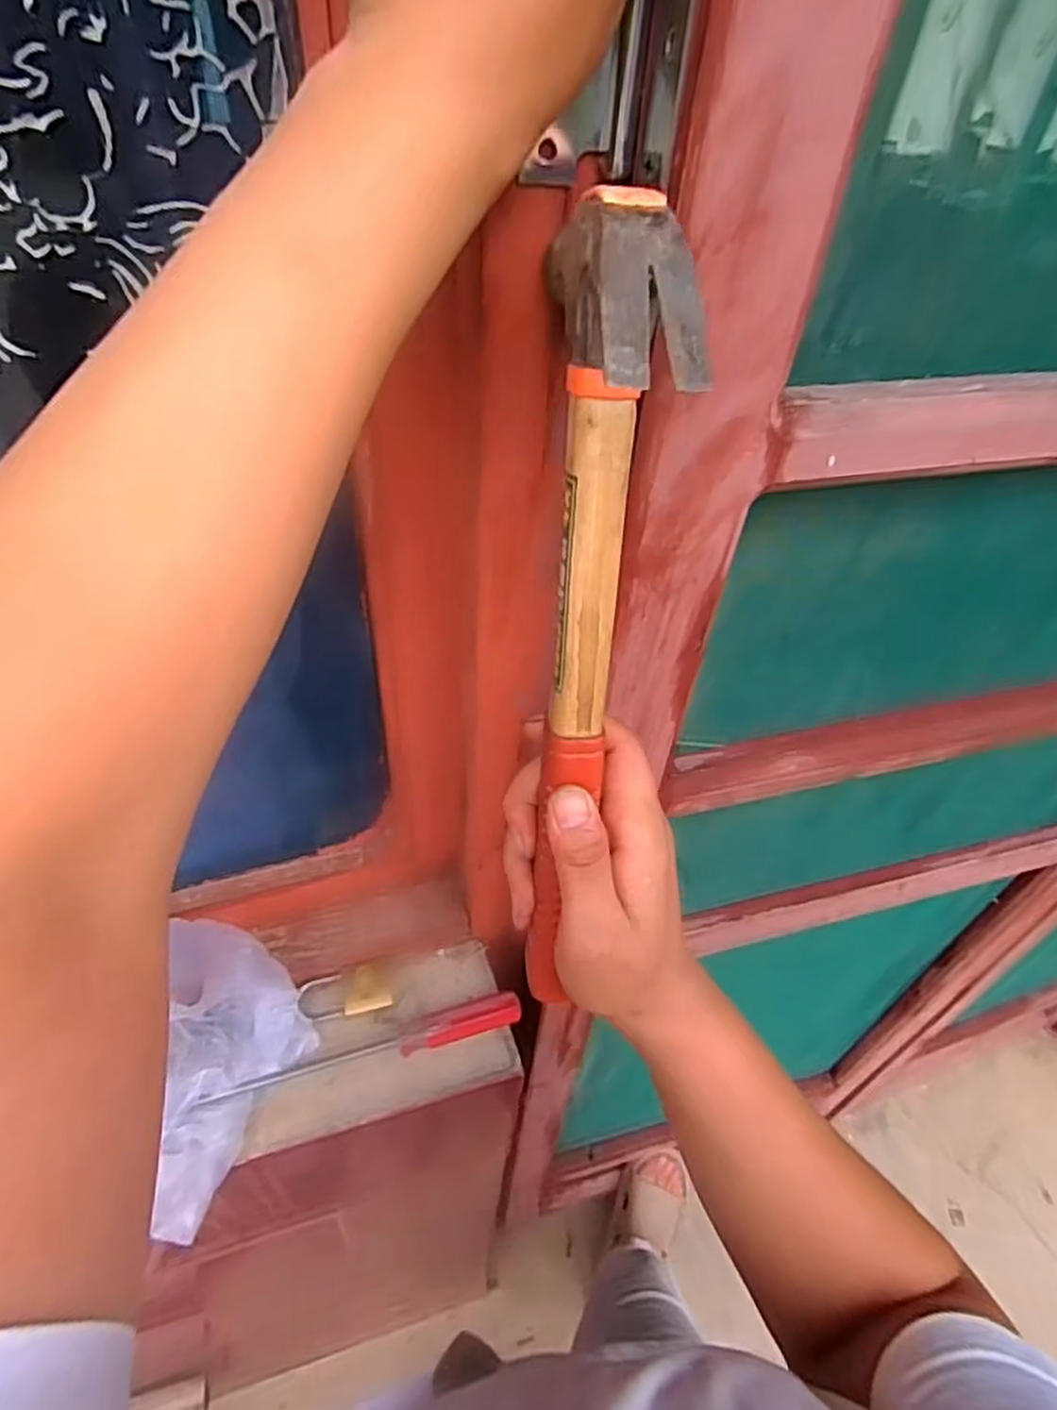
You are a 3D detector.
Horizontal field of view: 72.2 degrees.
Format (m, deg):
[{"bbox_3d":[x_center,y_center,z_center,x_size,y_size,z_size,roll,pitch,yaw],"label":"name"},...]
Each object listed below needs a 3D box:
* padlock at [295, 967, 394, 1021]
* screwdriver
[{"bbox_3d":[-0.133,0.211,0.527,0.064,0.020,0.033,-8,46,-14],"label":"padlock"},{"bbox_3d":[-0.107,0.239,0.500,0.211,0.023,0.020,-11,47,-17],"label":"screwdriver"}]

